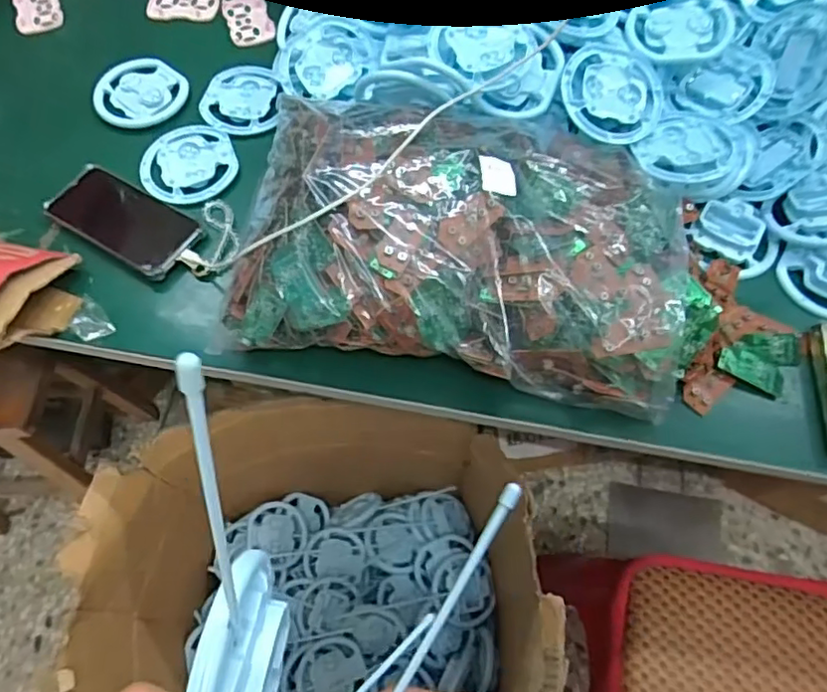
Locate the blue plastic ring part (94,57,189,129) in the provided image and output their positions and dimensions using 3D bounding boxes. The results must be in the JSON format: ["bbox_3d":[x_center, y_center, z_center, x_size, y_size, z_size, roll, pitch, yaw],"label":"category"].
[{"bbox_3d":[-0.323,-0.299,0.716,0.108,0.008,0.098,39,71,17],"label":"blue plastic ring part"}]

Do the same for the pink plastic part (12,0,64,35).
[{"bbox_3d":[-0.492,-0.440,0.797,0.056,0.012,0.079,-17,65,-8],"label":"pink plastic part"}]

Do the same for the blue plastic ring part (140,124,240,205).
[{"bbox_3d":[-0.249,-0.202,0.672,0.100,0.006,0.114,-18,65,-8],"label":"blue plastic ring part"}]

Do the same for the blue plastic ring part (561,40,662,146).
[{"bbox_3d":[0.204,-0.261,0.624,0.105,0.020,0.105,3,78,-14],"label":"blue plastic ring part"}]

